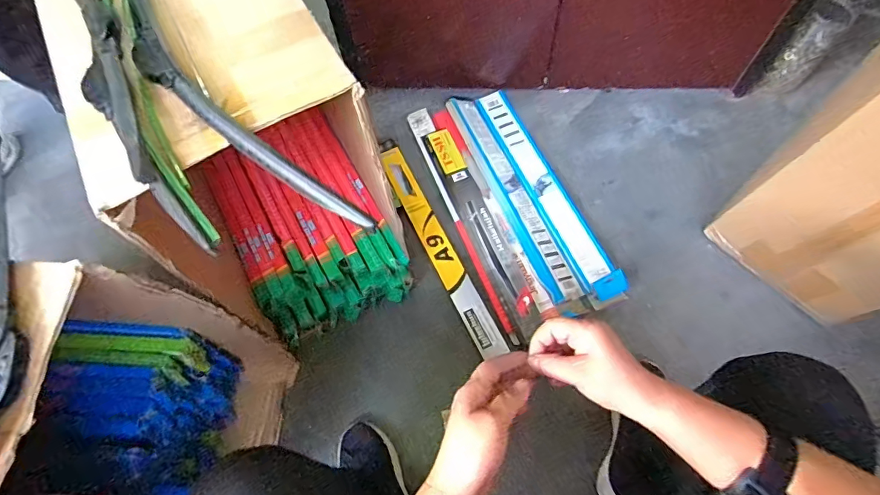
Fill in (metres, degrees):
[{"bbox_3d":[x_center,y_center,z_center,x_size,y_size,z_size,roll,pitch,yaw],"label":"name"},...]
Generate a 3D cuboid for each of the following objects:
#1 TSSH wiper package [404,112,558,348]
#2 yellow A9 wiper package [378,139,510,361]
[{"bbox_3d":[0.071,-0.085,0.966,0.104,0.022,0.565,-22,66,-7],"label":"TSSH wiper package"},{"bbox_3d":[-0.013,-0.021,0.967,0.051,0.018,0.533,-24,66,-8],"label":"yellow A9 wiper package"}]

